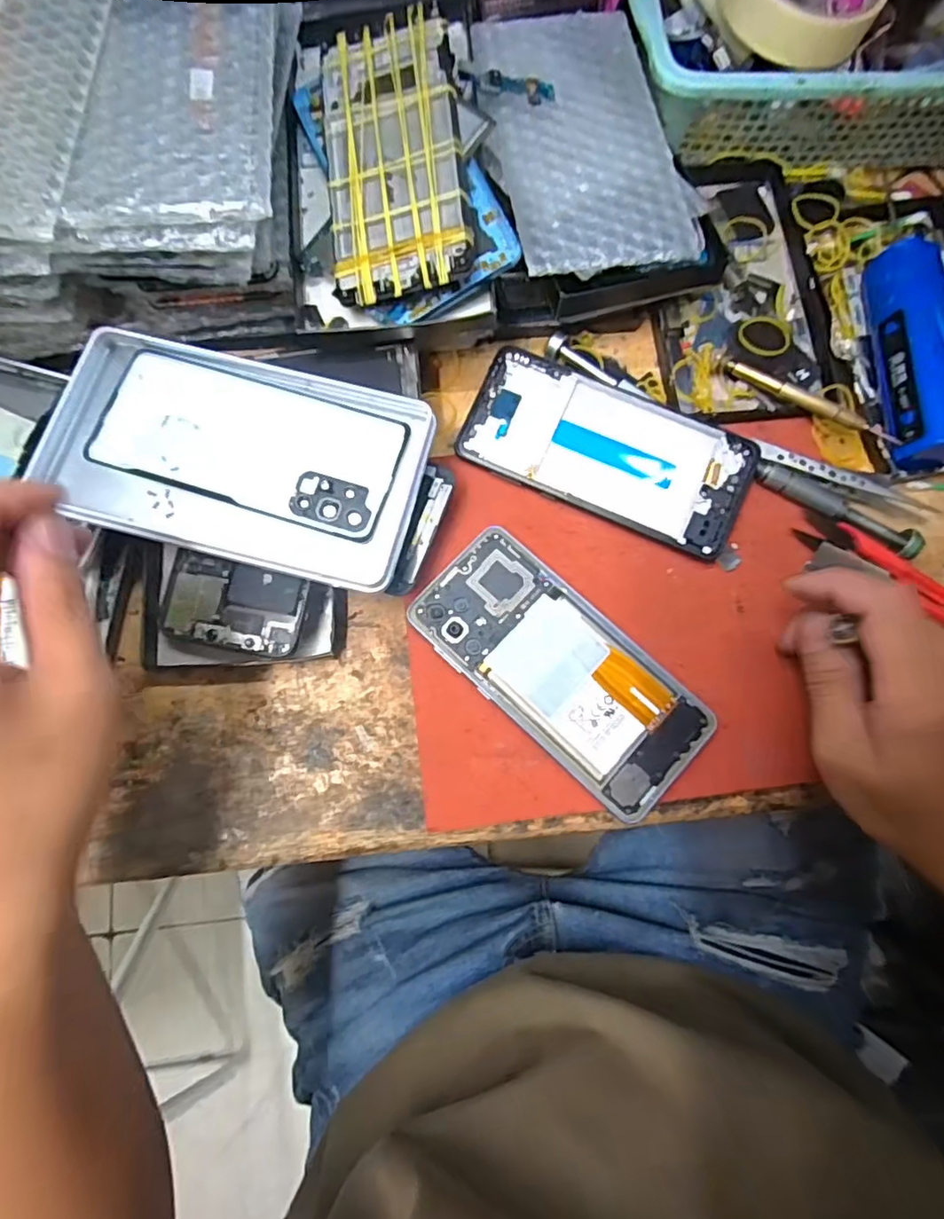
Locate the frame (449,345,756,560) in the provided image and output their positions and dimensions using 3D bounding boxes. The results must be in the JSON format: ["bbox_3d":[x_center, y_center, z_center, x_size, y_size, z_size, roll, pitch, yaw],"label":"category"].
[{"bbox_3d":[0.075,-0.089,0.336,0.157,0.014,0.072,26,79,4],"label":"frame"}]

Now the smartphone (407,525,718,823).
[{"bbox_3d":[0.044,0.031,0.312,0.157,0.011,0.071,44,80,7],"label":"smartphone"}]

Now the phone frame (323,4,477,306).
[{"bbox_3d":[-0.040,-0.229,0.301,0.070,0.008,0.146,-7,84,14],"label":"phone frame"}]

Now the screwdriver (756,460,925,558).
[{"bbox_3d":[0.201,-0.057,0.332,0.092,0.015,0.015,32,79,5],"label":"screwdriver"}]

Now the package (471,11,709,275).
[{"bbox_3d":[0.059,-0.258,0.324,0.101,0.014,0.168,-15,79,-5],"label":"package"}]

